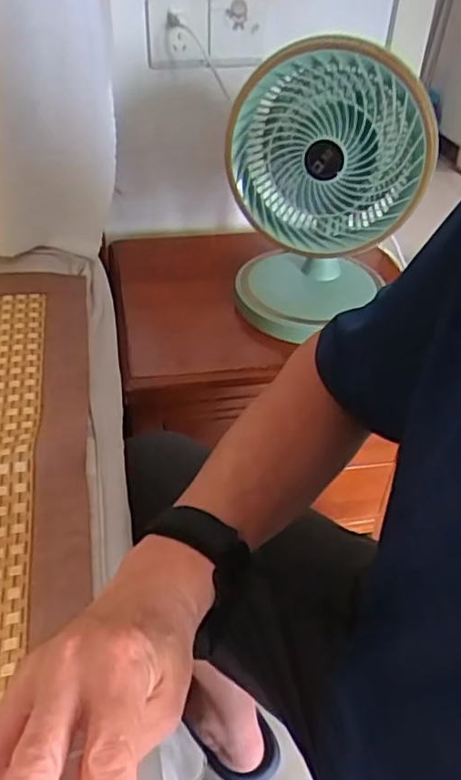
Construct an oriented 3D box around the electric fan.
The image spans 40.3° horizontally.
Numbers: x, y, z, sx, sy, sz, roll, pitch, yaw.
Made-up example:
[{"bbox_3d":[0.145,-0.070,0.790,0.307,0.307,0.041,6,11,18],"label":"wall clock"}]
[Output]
[{"bbox_3d":[0.112,-0.231,0.770,0.207,0.357,0.147,10,43,7],"label":"electric fan"}]

